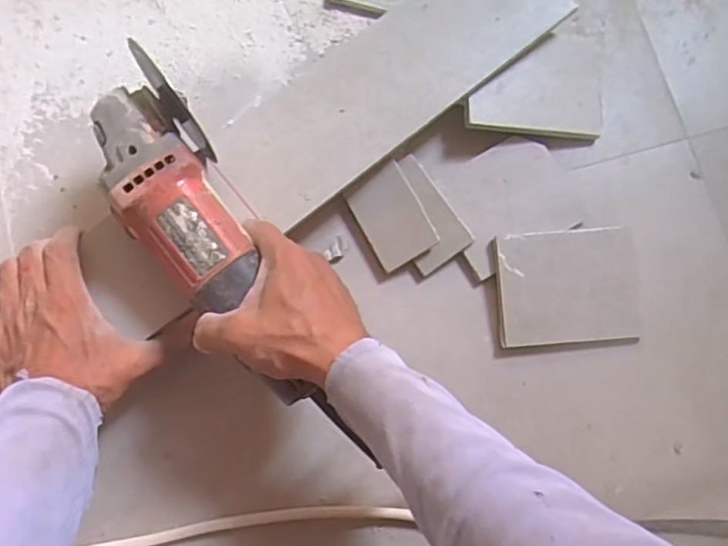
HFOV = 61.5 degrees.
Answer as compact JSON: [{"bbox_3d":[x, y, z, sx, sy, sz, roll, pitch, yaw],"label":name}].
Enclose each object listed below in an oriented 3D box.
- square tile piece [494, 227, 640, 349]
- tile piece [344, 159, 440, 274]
[{"bbox_3d":[0.169,0.012,0.504,0.114,0.013,0.094,-5,80,-1],"label":"square tile piece"},{"bbox_3d":[0.023,-0.048,0.514,0.052,0.005,0.079,-29,83,11],"label":"tile piece"}]

